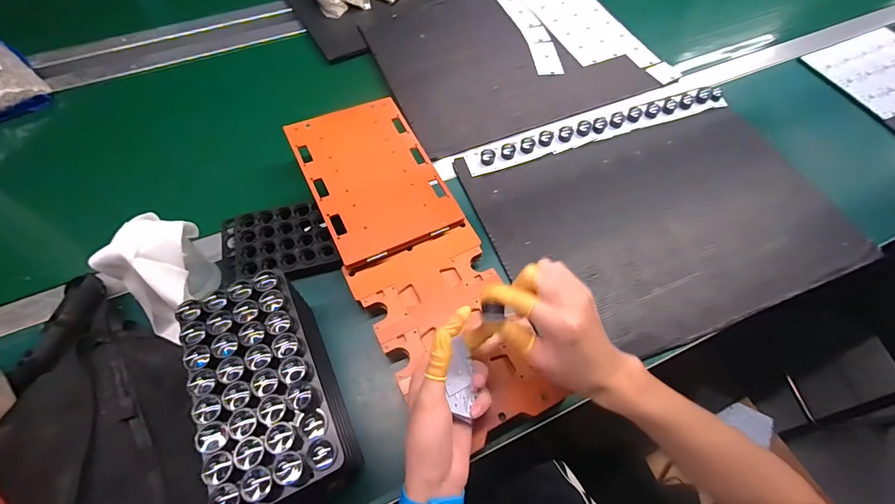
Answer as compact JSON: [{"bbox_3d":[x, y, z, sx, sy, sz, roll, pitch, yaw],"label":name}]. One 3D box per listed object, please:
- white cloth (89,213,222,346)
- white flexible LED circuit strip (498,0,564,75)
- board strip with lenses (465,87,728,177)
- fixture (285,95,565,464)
[{"bbox_3d":[-0.311,0.020,0.431,0.096,0.097,0.106,-34,68,-15],"label":"white cloth"},{"bbox_3d":[0.157,-0.433,0.753,0.060,0.006,0.271,-15,64,-7],"label":"white flexible LED circuit strip"},{"bbox_3d":[0.242,-0.198,0.619,0.444,0.012,0.043,-17,65,-8],"label":"board strip with lenses"},{"bbox_3d":[-0.047,-0.003,0.491,0.159,0.066,0.460,-25,66,-12],"label":"fixture"}]

